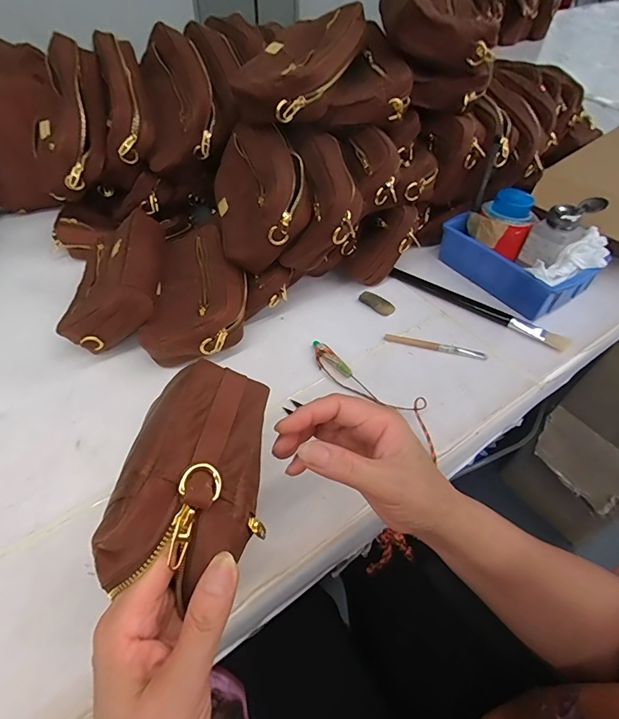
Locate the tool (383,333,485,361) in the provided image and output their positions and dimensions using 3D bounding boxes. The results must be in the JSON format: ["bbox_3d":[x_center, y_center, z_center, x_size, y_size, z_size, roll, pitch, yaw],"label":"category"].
[{"bbox_3d":[0.160,-0.016,0.526,0.127,0.007,0.011,12,50,10],"label":"tool"}]

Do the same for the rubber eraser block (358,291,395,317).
[{"bbox_3d":[0.096,-0.081,0.581,0.052,0.009,0.021,35,58,26],"label":"rubber eraser block"}]

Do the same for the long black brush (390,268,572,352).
[{"bbox_3d":[0.229,-0.076,0.573,0.249,0.013,0.017,29,55,22],"label":"long black brush"}]

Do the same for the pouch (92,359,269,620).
[{"bbox_3d":[-0.063,0.064,0.237,0.067,0.053,0.123,9,50,7],"label":"pouch"}]

